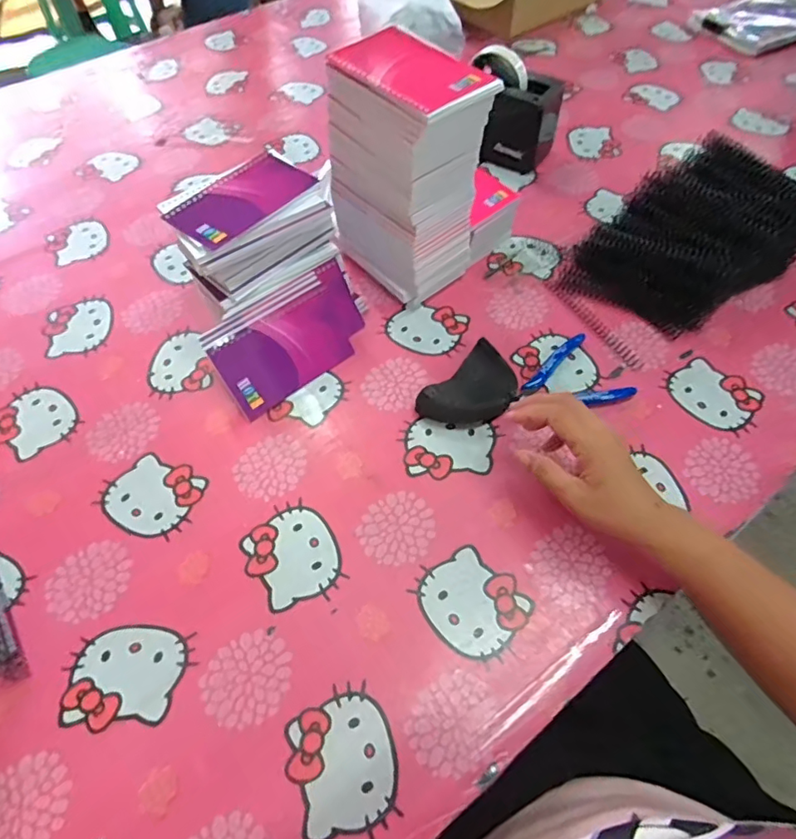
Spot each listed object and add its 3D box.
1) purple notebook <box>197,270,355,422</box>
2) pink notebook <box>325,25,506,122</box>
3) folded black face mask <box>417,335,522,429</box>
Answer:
[{"bbox_3d":[-0.114,-0.072,0.524,0.128,0.090,0.020,-35,29,-18],"label":"purple notebook"},{"bbox_3d":[0.010,-0.292,0.446,0.082,0.010,0.133,-36,63,-21],"label":"pink notebook"},{"bbox_3d":[0.070,-0.027,0.515,0.097,0.032,0.061,-32,62,-19],"label":"folded black face mask"}]

